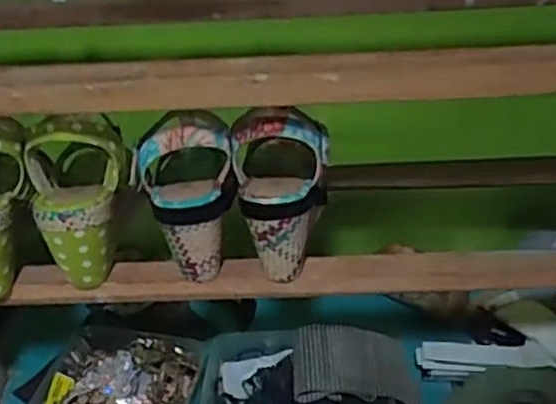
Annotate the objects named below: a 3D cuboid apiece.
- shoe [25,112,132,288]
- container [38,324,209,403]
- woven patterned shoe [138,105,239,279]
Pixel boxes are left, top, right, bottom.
[{"bbox_3d":[-0.162,-0.001,0.591,0.081,0.133,0.074,-12,36,-13],"label":"shoe"},{"bbox_3d":[-0.172,0.218,0.766,0.164,0.070,0.168,5,36,10],"label":"container"},{"bbox_3d":[-0.076,-0.018,0.589,0.078,0.156,0.097,0,35,2],"label":"woven patterned shoe"}]

